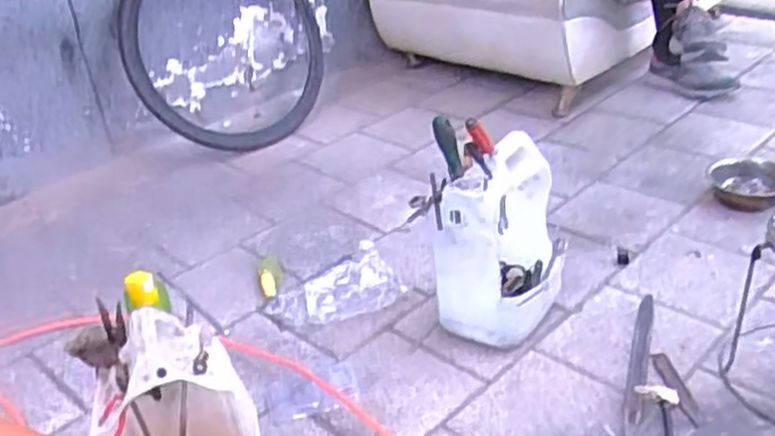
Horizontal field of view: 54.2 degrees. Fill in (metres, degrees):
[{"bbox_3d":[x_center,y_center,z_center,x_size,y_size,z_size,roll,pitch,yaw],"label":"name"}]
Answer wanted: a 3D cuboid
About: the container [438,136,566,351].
[{"bbox_3d":[0.204,0.041,1.381,0.203,0.328,0.225,4,30,20],"label":"container"}]

